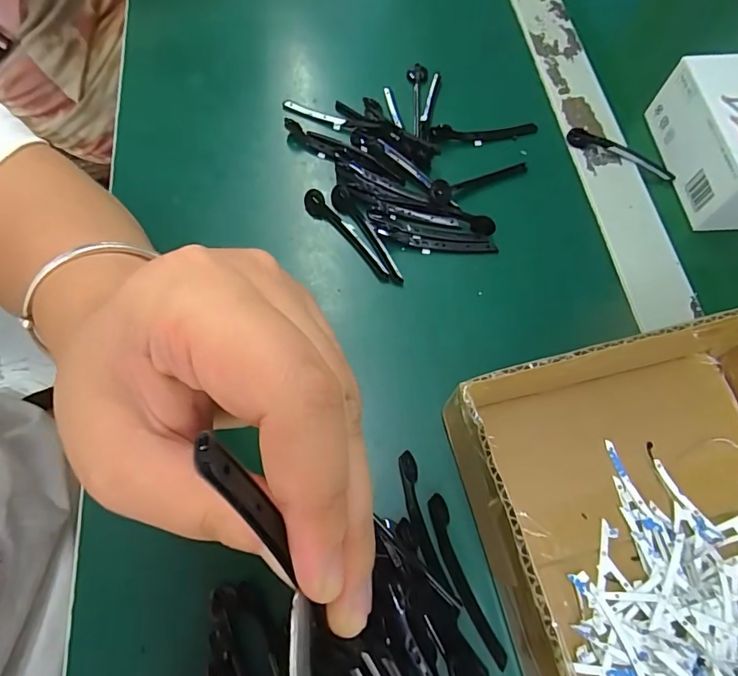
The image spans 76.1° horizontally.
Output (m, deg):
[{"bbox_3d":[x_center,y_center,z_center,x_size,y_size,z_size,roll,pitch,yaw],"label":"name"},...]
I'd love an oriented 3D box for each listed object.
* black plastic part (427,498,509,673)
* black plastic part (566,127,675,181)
[{"bbox_3d":[0.043,0.109,0.215,0.010,0.004,0.073,-18,69,-9],"label":"black plastic part"},{"bbox_3d":[0.168,-0.122,0.312,0.073,0.008,0.013,29,69,9],"label":"black plastic part"}]

